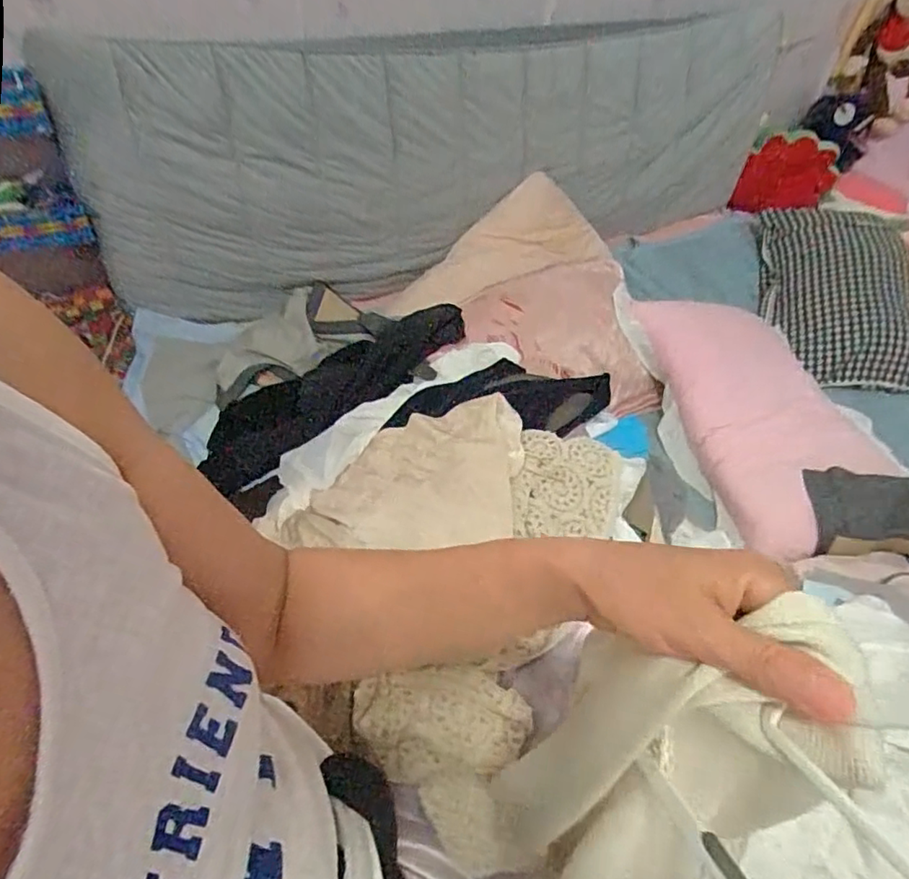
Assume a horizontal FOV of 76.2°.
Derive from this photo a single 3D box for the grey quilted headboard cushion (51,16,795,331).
[{"bbox_3d":[0.094,-0.701,1.442,1.822,0.503,0.132,-20,53,-21],"label":"grey quilted headboard cushion"}]

